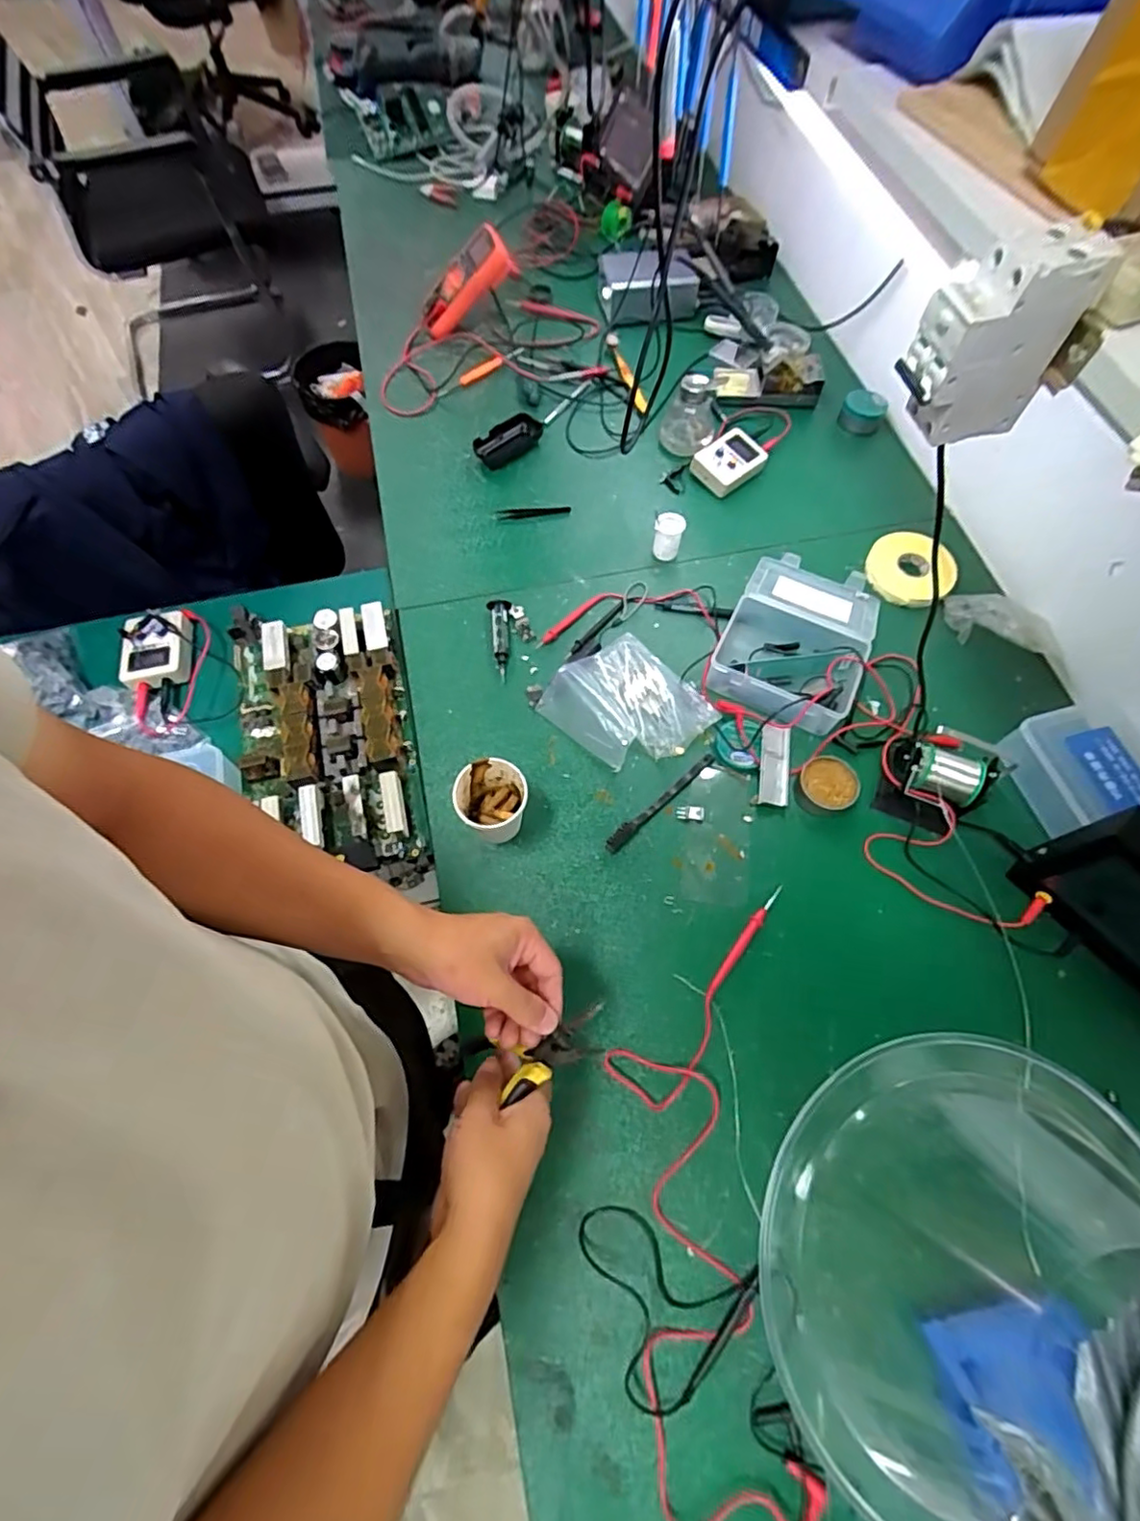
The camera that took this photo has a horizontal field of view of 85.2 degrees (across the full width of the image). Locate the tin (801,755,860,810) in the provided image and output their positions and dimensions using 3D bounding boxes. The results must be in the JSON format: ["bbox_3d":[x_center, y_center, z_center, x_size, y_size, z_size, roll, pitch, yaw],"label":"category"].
[{"bbox_3d":[0.293,0.028,0.707,0.061,0.035,0.061,31,69,14],"label":"tin"}]

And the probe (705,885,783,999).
[{"bbox_3d":[0.181,0.185,0.641,0.012,0.015,0.142,35,70,16],"label":"probe"}]

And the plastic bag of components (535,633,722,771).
[{"bbox_3d":[0.069,-0.068,0.741,0.150,0.026,0.164,-40,70,-17],"label":"plastic bag of components"}]

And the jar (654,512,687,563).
[{"bbox_3d":[0.132,-0.300,0.838,0.038,0.056,0.039,0,65,1],"label":"jar"}]

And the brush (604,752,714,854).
[{"bbox_3d":[0.103,0.045,0.702,0.165,0.013,0.018,-40,70,-17],"label":"brush"}]

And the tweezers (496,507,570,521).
[{"bbox_3d":[-0.052,-0.356,0.892,0.103,0.012,0.019,-5,65,-2],"label":"tweezers"}]

